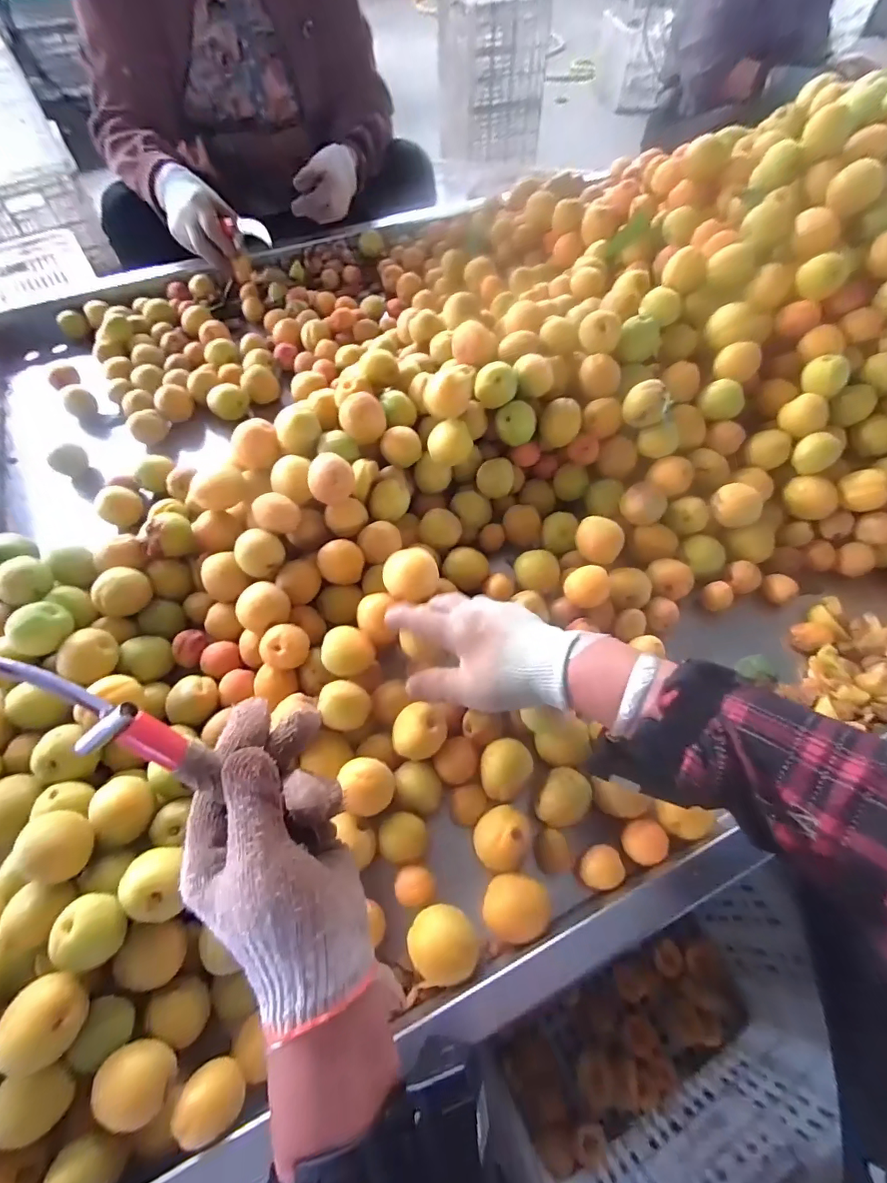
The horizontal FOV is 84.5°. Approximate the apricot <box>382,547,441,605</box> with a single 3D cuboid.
[{"bbox_3d":[-0.031,-0.011,0.466,0.050,0.049,0.051,-11,60,-7],"label":"apricot"}]

